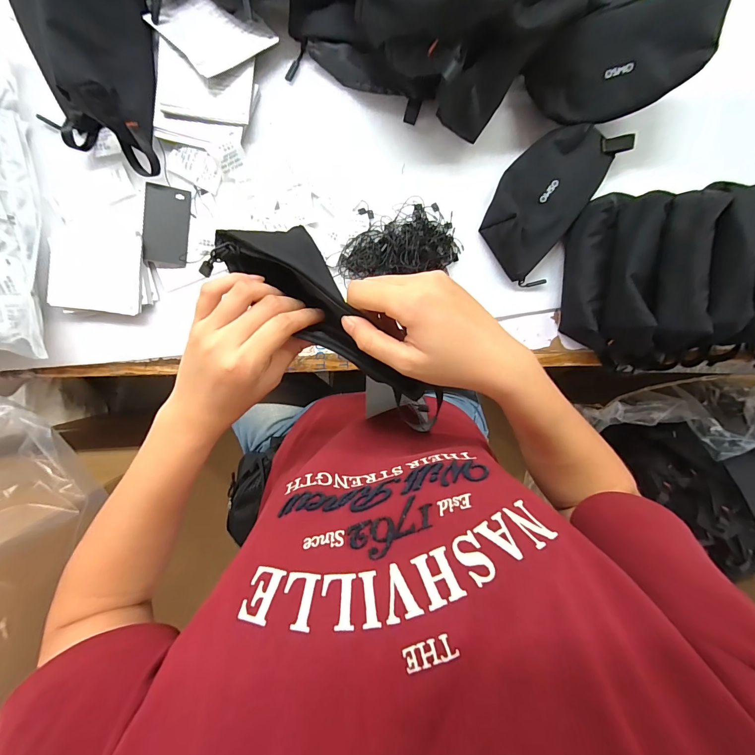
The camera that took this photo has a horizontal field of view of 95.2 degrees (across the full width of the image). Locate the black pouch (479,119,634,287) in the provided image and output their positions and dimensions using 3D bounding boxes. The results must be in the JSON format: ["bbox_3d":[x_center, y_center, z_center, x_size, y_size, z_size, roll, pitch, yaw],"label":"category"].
[{"bbox_3d":[0.211,-0.227,0.421,0.111,0.042,0.209,34,94,-5],"label":"black pouch"}]

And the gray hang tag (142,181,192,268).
[{"bbox_3d":[-0.261,-0.187,0.427,0.051,0.008,0.094,5,100,-12],"label":"gray hang tag"}]

